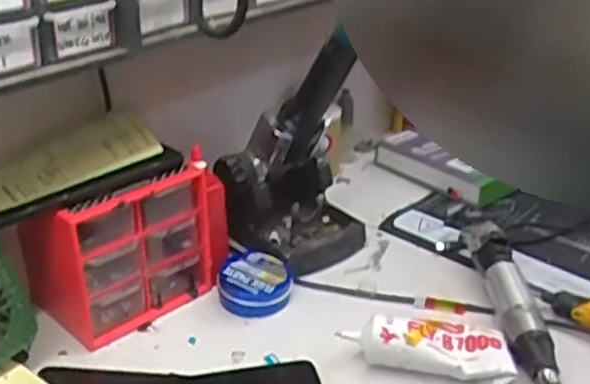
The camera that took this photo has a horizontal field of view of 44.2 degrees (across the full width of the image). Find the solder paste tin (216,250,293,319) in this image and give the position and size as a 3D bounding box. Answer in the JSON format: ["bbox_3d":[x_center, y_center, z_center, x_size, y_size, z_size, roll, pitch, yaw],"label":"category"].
[{"bbox_3d":[-0.035,0.080,0.635,0.064,0.025,0.068,1,29,-1],"label":"solder paste tin"}]

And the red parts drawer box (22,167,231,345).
[{"bbox_3d":[-0.142,0.038,0.620,0.098,0.118,0.151,25,36,36],"label":"red parts drawer box"}]

